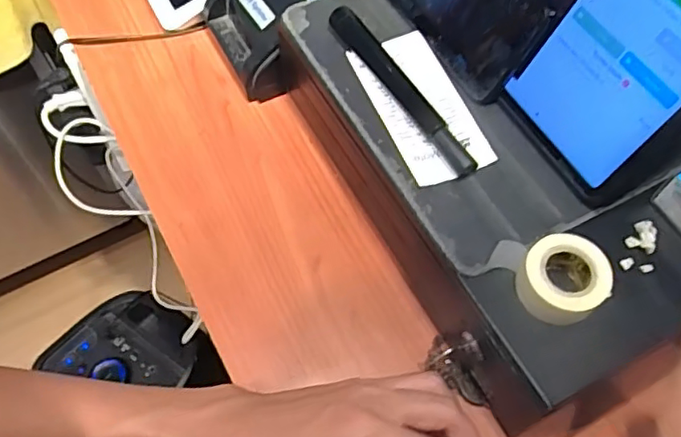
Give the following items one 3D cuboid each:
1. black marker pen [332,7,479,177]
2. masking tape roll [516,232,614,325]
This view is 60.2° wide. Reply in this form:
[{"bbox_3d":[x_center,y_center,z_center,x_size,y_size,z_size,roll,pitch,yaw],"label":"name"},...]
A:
[{"bbox_3d":[0.043,-0.092,0.404,0.022,0.014,0.159,-28,64,-14],"label":"black marker pen"},{"bbox_3d":[0.124,0.034,0.326,0.040,0.030,0.044,0,61,1],"label":"masking tape roll"}]

